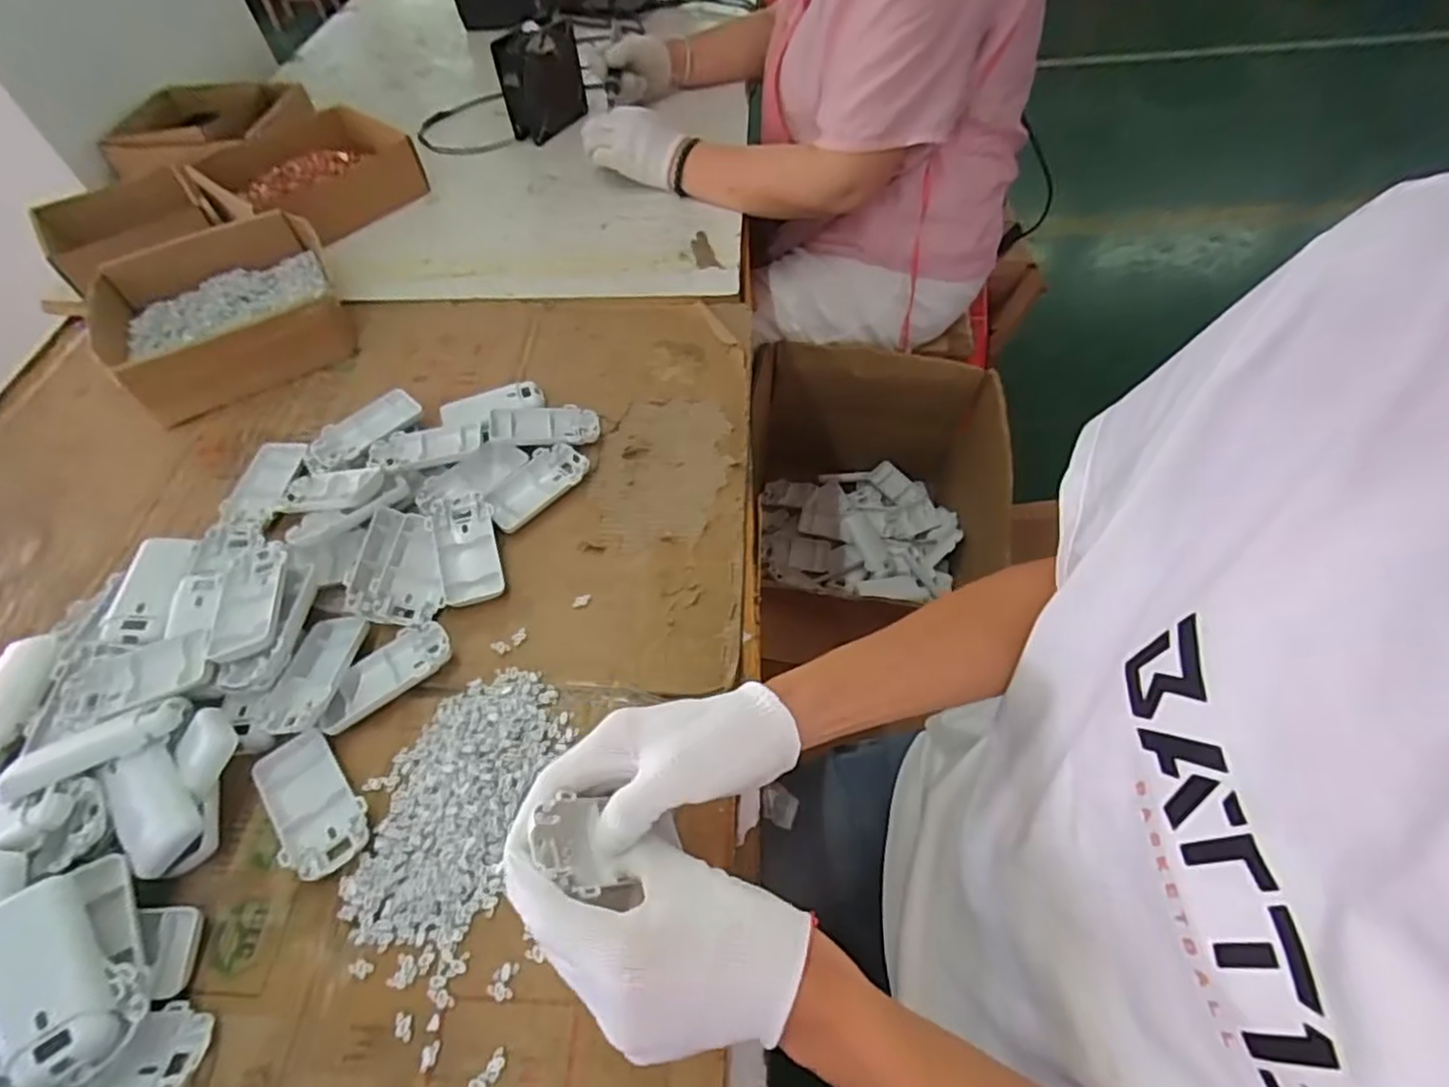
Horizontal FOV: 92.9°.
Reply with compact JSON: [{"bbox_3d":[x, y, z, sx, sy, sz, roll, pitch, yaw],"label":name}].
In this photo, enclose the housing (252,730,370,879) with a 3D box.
[{"bbox_3d":[-0.265,0.168,0.445,0.051,0.012,0.095,-32,58,-17],"label":"housing"}]

